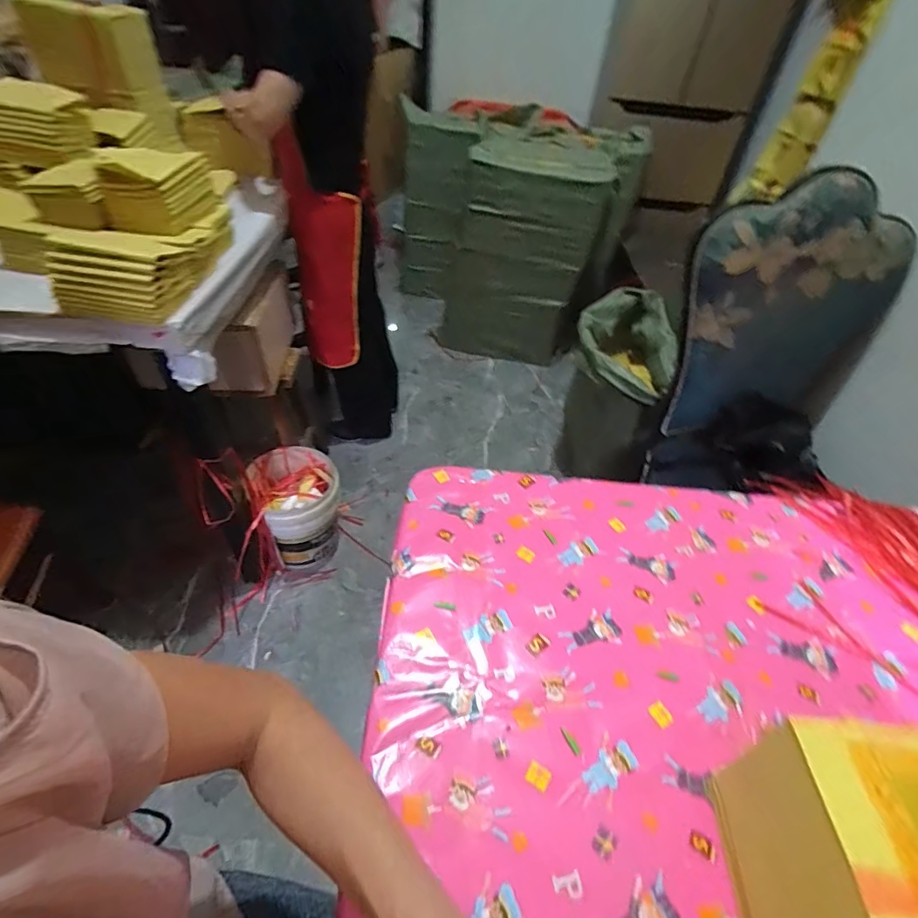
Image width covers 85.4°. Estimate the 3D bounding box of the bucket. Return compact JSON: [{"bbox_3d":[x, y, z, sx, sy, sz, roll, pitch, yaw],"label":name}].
[{"bbox_3d":[-0.453,0.143,1.440,0.216,0.287,0.223,3,45,-3],"label":"bucket"}]

